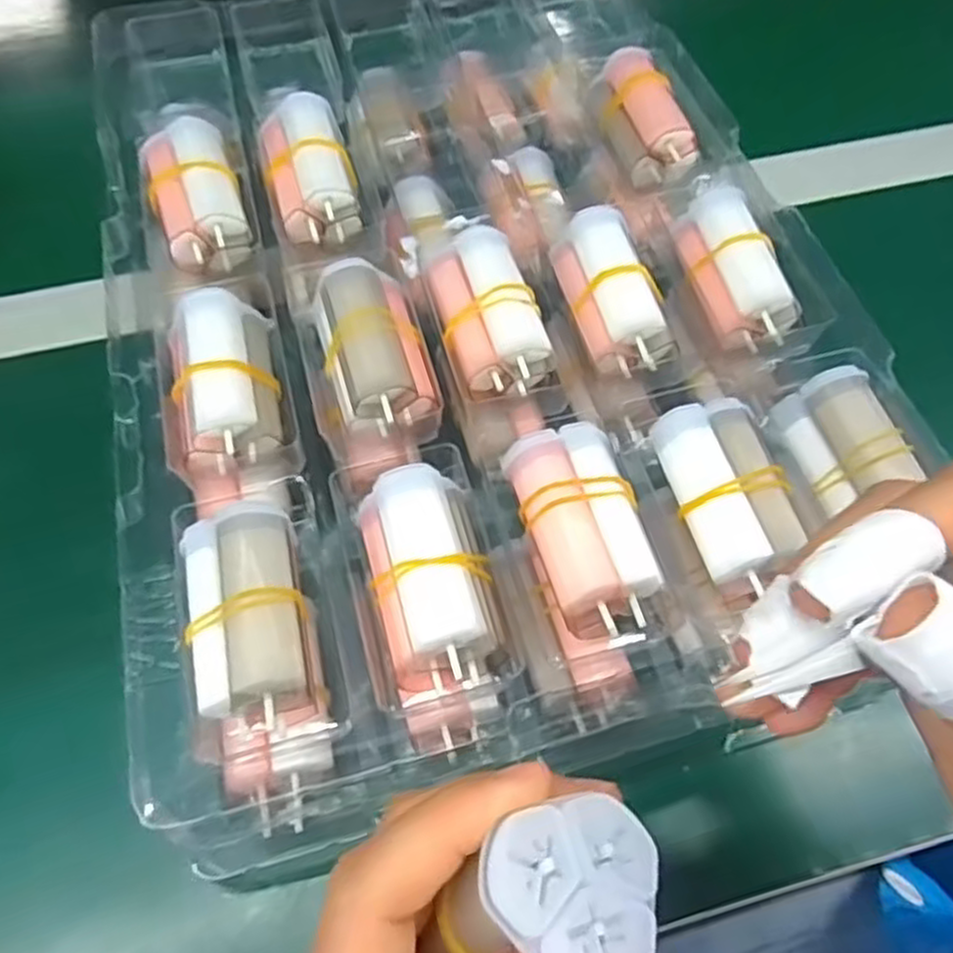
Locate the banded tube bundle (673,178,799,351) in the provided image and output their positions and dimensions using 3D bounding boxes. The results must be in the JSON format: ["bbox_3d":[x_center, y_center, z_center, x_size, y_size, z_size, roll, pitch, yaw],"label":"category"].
[{"bbox_3d":[0.103,-0.086,0.303,0.029,0.020,0.068,-14,74,-7],"label":"banded tube bundle"}]

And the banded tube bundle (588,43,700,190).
[{"bbox_3d":[0.074,-0.166,0.348,0.032,0.024,0.064,-15,62,-8],"label":"banded tube bundle"}]

